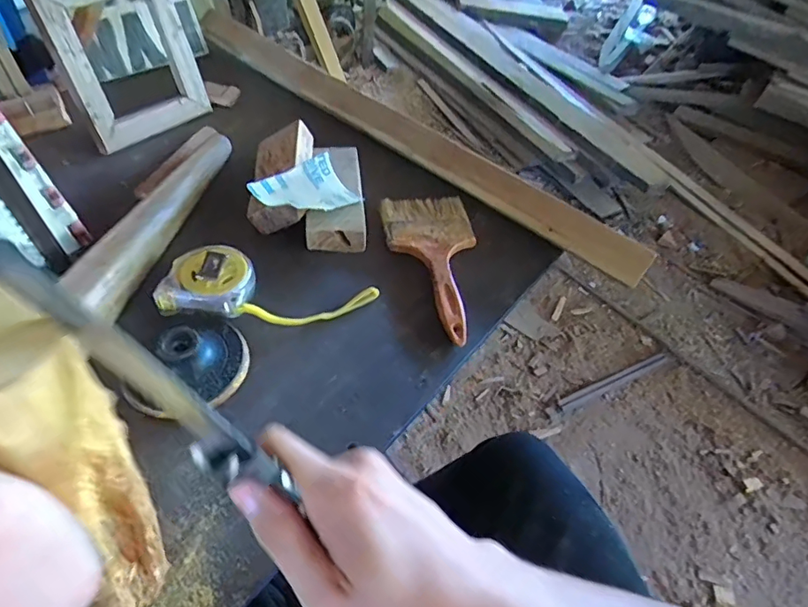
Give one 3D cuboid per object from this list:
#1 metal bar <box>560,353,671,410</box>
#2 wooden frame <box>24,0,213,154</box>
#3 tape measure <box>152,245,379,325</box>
[{"bbox_3d":[0.572,0.203,1.351,0.385,0.007,0.031,-19,54,-20],"label":"metal bar"},{"bbox_3d":[-0.300,-0.268,0.549,0.023,0.159,0.143,19,47,35],"label":"wooden frame"},{"bbox_3d":[-0.115,-0.012,0.438,0.176,0.030,0.059,6,49,-1],"label":"tape measure"}]

